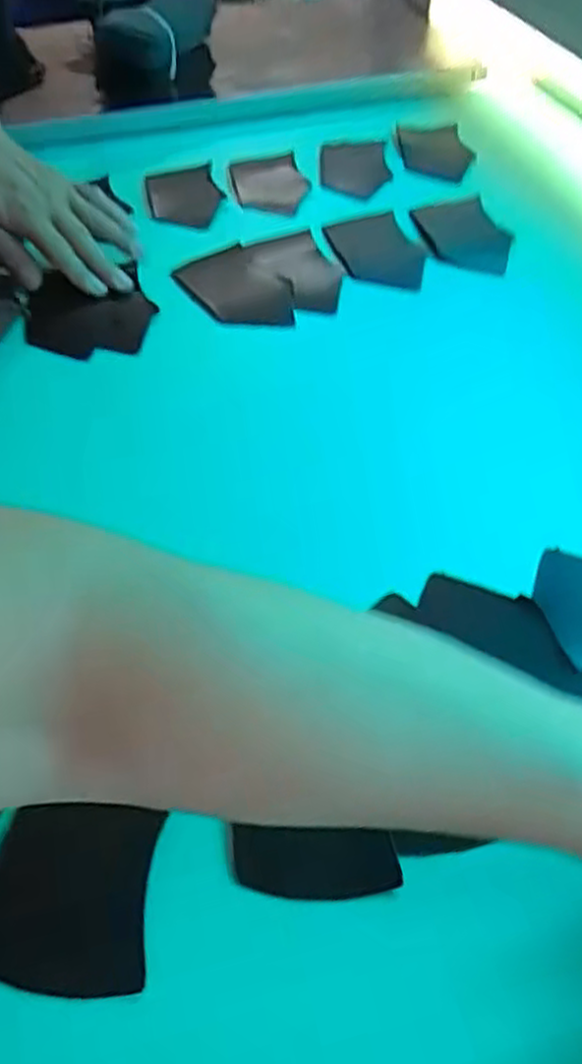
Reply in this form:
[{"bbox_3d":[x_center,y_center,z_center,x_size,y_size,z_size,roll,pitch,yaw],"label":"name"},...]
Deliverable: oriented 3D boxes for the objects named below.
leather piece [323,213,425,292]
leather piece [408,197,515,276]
[{"bbox_3d":[0.080,-0.260,0.694,0.068,0.009,0.137,-12,48,-7],"label":"leather piece"},{"bbox_3d":[0.164,-0.279,0.712,0.069,0.009,0.141,-10,50,-1],"label":"leather piece"}]

